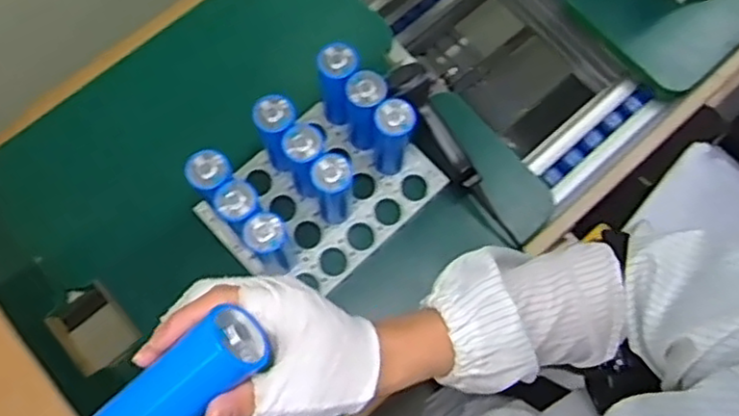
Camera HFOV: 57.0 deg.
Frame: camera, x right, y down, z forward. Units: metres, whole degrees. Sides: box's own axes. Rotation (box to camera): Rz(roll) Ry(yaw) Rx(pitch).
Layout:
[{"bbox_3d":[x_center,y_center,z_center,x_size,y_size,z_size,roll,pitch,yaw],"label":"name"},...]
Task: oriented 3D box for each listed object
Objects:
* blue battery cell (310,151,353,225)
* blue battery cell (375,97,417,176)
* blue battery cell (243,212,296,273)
[{"bbox_3d":[-0.039,-0.018,0.712,0.037,0.132,0.040,0,74,-1],"label":"blue battery cell"},{"bbox_3d":[0.025,-0.074,0.739,0.038,0.139,0.037,0,74,-1],"label":"blue battery cell"},{"bbox_3d":[-0.099,0.041,0.693,0.037,0.131,0.038,0,74,-1],"label":"blue battery cell"}]

